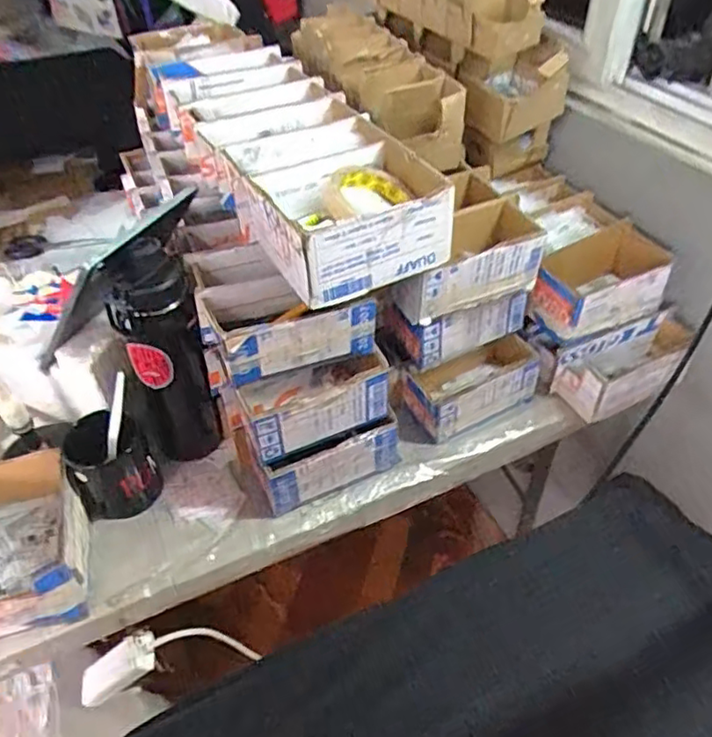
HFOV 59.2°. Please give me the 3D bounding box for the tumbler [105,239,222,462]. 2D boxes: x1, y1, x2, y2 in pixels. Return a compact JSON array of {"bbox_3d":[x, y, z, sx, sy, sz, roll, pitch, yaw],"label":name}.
[{"bbox_3d":[-0.199,-0.008,0.666,0.074,0.275,0.069,-18,47,-17],"label":"tumbler"}]

